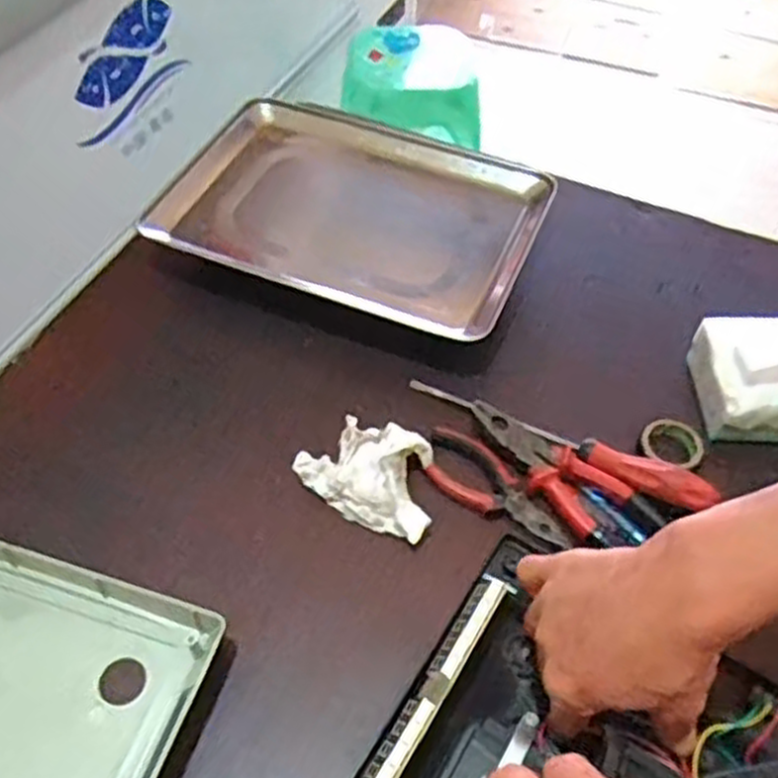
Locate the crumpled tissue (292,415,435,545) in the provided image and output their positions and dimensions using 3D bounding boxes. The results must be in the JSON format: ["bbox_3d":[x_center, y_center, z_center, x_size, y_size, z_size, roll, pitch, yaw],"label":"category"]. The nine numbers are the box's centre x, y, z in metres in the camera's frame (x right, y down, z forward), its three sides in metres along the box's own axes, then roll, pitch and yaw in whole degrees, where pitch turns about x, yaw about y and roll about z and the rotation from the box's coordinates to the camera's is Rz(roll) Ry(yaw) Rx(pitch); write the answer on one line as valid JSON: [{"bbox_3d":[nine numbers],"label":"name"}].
[{"bbox_3d":[-0.005,0.061,0.602,0.105,0.030,0.082,30,57,19],"label":"crumpled tissue"}]

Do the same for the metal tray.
[{"bbox_3d":[-0.033,-0.170,0.748,0.331,0.035,0.242,19,54,12],"label":"metal tray"}]

